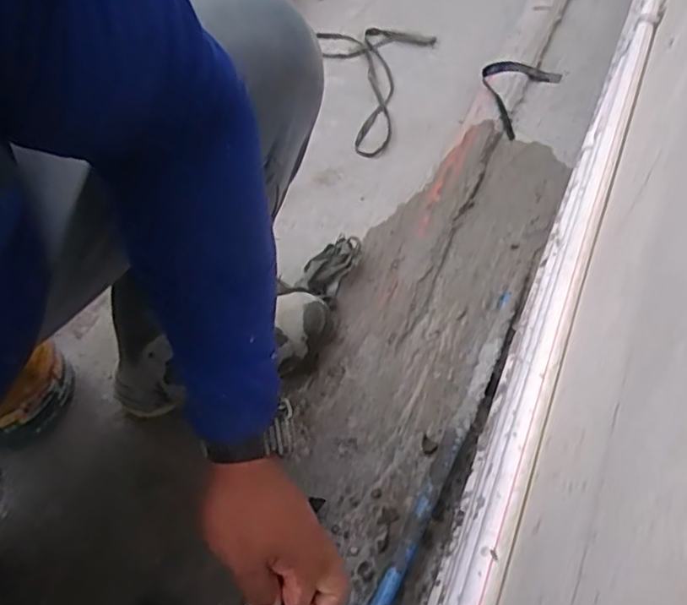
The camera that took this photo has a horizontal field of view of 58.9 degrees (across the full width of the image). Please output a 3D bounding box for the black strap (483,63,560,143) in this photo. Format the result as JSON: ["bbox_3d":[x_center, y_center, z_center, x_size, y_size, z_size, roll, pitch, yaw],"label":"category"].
[{"bbox_3d":[0.326,-0.418,1.160,0.118,0.031,0.210,31,60,17],"label":"black strap"}]

